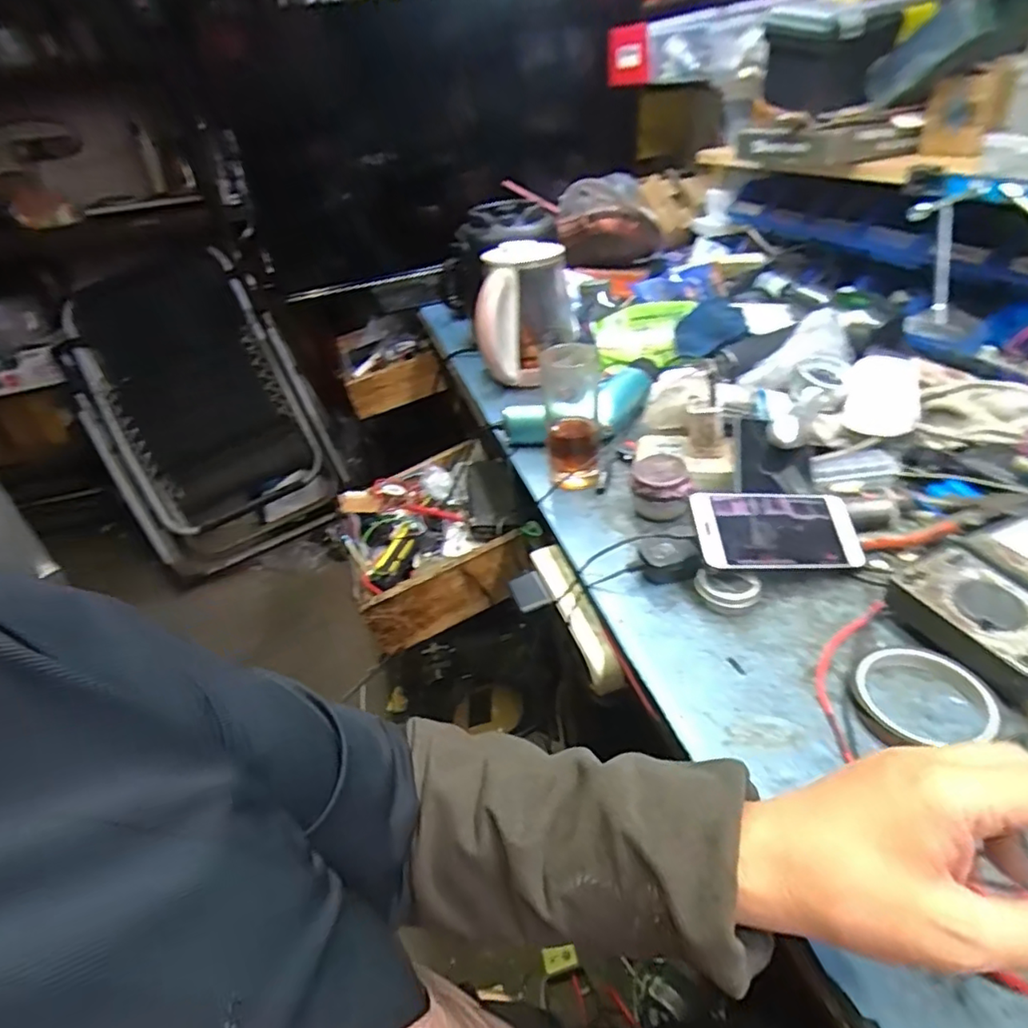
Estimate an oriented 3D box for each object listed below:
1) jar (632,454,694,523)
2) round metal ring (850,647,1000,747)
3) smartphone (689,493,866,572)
[{"bbox_3d":[0.157,-0.027,0.636,0.060,0.053,0.057,-1,35,8],"label":"jar"},{"bbox_3d":[0.288,0.126,0.424,0.085,0.013,0.074,-7,35,-1],"label":"round metal ring"},{"bbox_3d":[0.236,0.015,0.534,0.152,0.010,0.074,-1,67,-11],"label":"smartphone"}]

